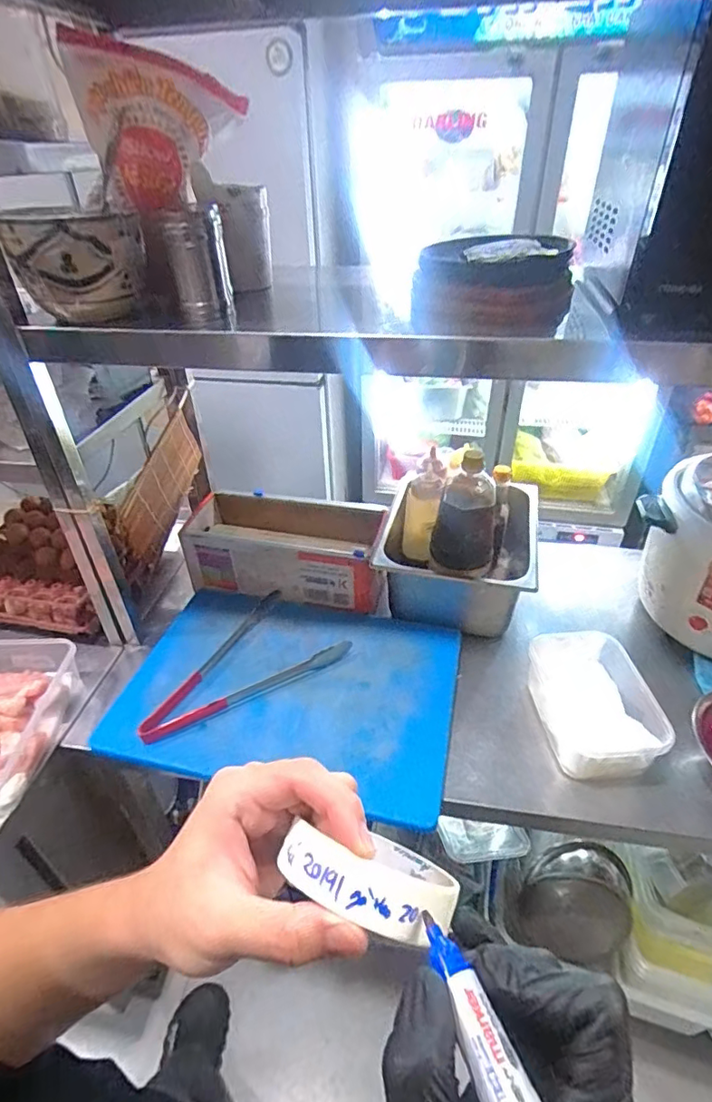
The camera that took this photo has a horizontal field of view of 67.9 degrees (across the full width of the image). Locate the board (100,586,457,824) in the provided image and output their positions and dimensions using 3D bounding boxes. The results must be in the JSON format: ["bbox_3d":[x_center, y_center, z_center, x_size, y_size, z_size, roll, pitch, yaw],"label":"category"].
[{"bbox_3d":[-0.095,0.205,0.817,0.479,0.030,0.330,8,39,10],"label":"board"}]

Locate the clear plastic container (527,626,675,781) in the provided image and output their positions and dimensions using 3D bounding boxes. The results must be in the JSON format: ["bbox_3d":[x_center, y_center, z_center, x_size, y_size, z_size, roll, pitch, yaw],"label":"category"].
[{"bbox_3d":[0.338,0.222,0.764,0.141,0.086,0.204,-2,37,-2],"label":"clear plastic container"}]

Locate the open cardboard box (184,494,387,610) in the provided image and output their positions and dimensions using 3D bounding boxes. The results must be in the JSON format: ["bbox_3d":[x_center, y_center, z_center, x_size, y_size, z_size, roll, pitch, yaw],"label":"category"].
[{"bbox_3d":[-0.132,-0.010,0.994,0.350,0.118,0.183,6,37,9],"label":"open cardboard box"}]

